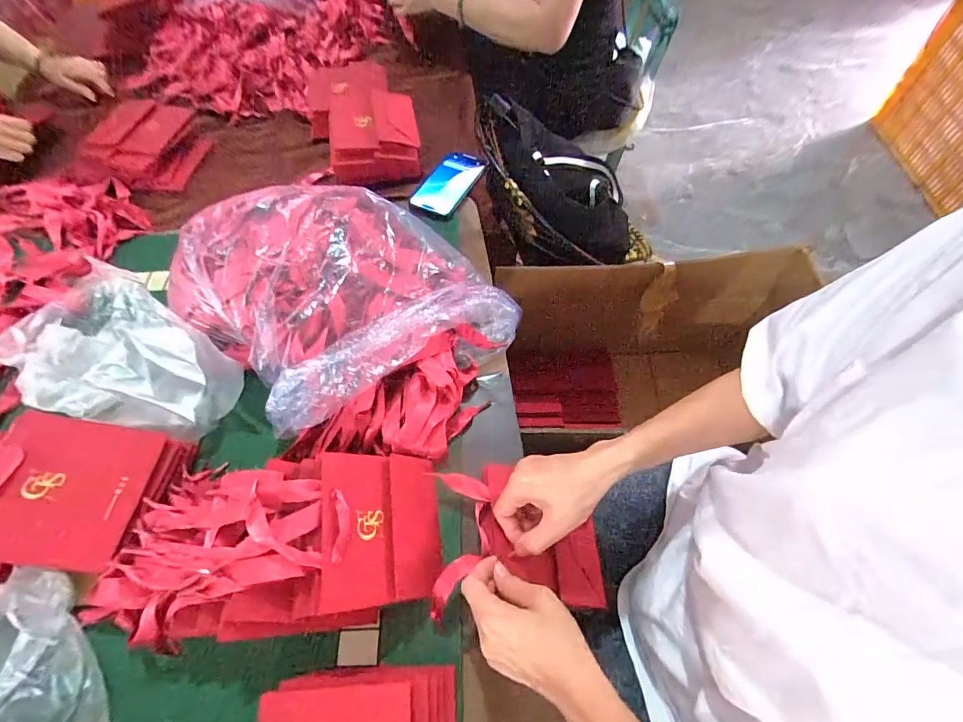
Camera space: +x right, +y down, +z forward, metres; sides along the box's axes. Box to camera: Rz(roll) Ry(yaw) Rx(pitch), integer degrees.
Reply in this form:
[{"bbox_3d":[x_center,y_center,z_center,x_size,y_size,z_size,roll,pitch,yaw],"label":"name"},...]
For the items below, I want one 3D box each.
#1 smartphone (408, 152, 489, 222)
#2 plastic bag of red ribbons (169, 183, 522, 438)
[{"bbox_3d":[-0.056,-0.293,0.716,0.076,0.017,0.164,24,65,14],"label":"smartphone"},{"bbox_3d":[-0.172,-0.084,0.525,0.303,0.132,0.334,-41,67,-18],"label":"plastic bag of red ribbons"}]

